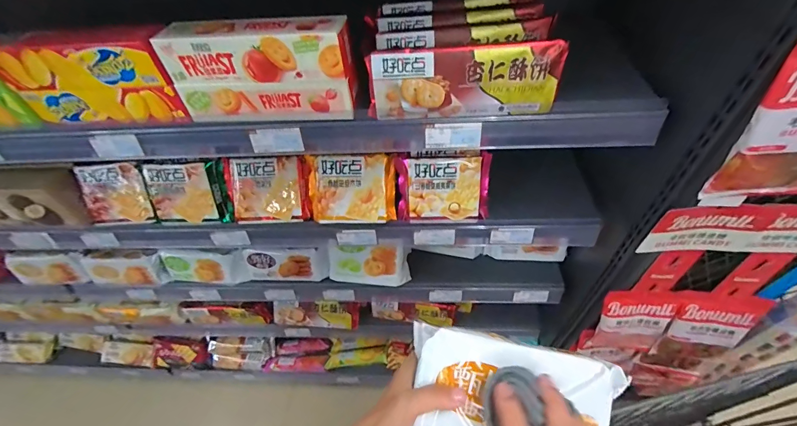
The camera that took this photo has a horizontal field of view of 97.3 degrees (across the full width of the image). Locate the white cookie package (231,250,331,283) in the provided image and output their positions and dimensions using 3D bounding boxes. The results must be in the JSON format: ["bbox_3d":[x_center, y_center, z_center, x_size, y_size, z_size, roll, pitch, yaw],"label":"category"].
[{"bbox_3d":[-0.265,0.121,0.796,0.224,0.085,0.034,-3,49,4],"label":"white cookie package"}]

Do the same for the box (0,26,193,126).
[{"bbox_3d":[-0.399,-0.175,0.459,0.217,0.113,0.052,4,50,10],"label":"box"}]

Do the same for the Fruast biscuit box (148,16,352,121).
[{"bbox_3d":[-0.172,-0.183,0.448,0.231,0.108,0.049,0,49,7],"label":"Fruast biscuit box"}]

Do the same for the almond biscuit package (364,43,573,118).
[{"bbox_3d":[0.078,-0.159,0.433,0.226,0.077,0.032,-3,49,3],"label":"almond biscuit package"}]

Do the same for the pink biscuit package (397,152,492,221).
[{"bbox_3d":[0.076,-0.044,0.601,0.153,0.108,0.032,-2,26,5],"label":"pink biscuit package"}]

